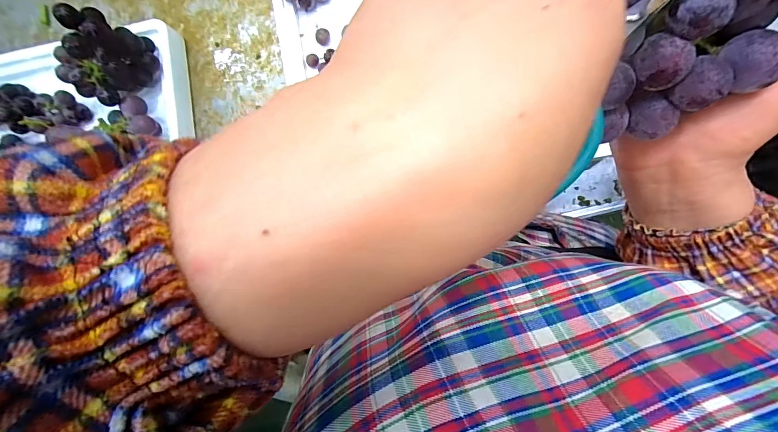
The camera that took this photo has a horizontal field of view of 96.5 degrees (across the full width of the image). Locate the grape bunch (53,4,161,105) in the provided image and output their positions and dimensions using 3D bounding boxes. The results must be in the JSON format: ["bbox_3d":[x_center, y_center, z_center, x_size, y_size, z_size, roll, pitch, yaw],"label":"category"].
[{"bbox_3d":[-0.357,-0.190,0.422,0.103,0.090,0.069,-27,85,7],"label":"grape bunch"}]

